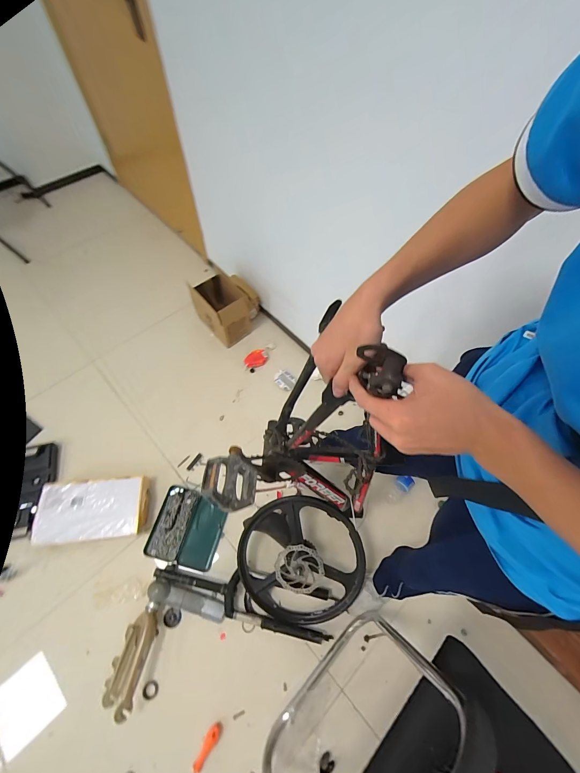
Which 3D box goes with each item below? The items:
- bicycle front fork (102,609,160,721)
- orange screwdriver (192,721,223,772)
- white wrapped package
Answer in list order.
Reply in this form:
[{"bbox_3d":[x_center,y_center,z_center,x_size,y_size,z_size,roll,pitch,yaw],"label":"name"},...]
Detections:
[{"bbox_3d":[-0.477,0.817,0.912,0.107,0.059,0.241,9,58,4],"label":"bicycle front fork"},{"bbox_3d":[-0.263,1.059,0.853,0.037,0.028,0.198,34,66,13],"label":"orange screwdriver"},{"bbox_3d":[-0.703,0.437,1.090,0.369,0.069,0.201,-4,63,-5],"label":"white wrapped package"}]

